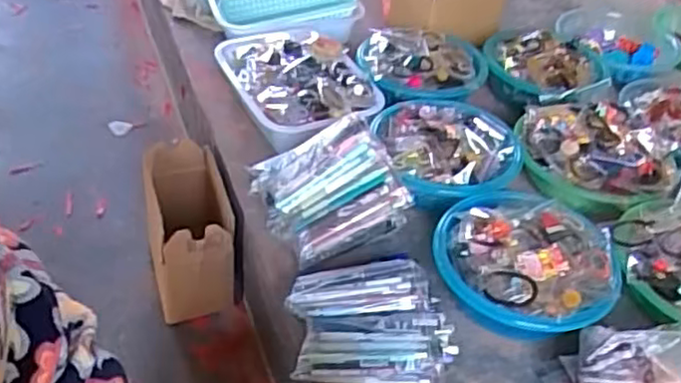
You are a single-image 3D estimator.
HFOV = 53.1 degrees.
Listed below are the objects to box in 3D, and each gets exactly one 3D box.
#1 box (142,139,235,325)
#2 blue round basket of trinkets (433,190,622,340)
[{"bbox_3d":[-0.243,0.047,1.079,0.111,0.176,0.252,-11,43,-20],"label":"box"},{"bbox_3d":[0.230,0.093,0.860,0.223,0.079,0.197,31,46,26],"label":"blue round basket of trinkets"}]

